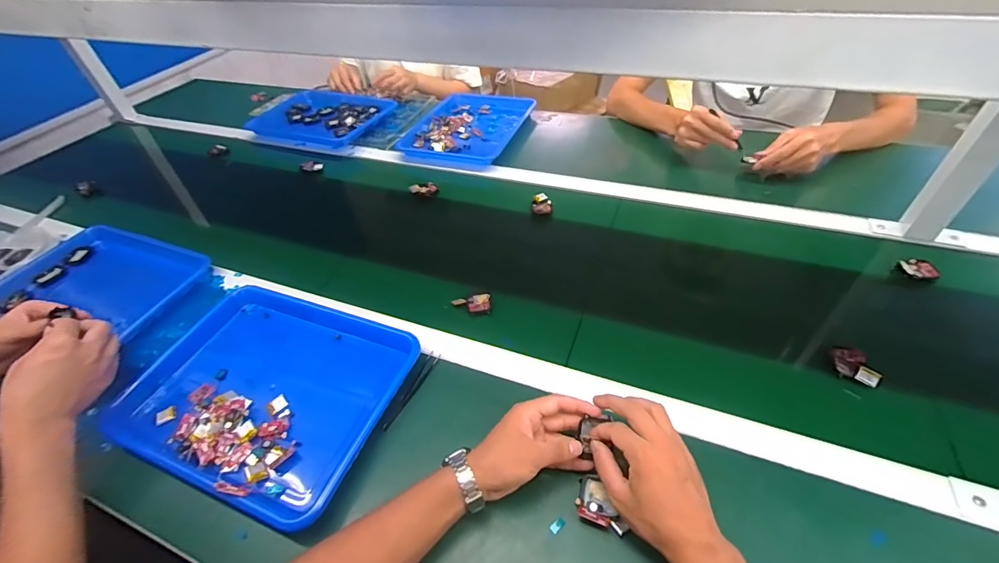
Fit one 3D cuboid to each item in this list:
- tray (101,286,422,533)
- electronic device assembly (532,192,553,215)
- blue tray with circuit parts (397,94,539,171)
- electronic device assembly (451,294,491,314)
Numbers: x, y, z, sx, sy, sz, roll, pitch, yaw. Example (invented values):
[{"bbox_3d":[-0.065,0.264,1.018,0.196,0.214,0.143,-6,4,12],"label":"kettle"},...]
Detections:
[{"bbox_3d":[-0.298,0.134,0.555,0.342,0.038,0.266,13,49,18],"label":"tray"},{"bbox_3d":[0.082,-0.148,0.803,0.036,0.022,0.047,0,46,7],"label":"electronic device assembly"},{"bbox_3d":[-0.070,-0.388,1.059,0.258,0.031,0.357,14,49,19],"label":"blue tray with circuit parts"},{"bbox_3d":[-0.043,0.035,0.647,0.057,0.014,0.031,-3,46,4],"label":"electronic device assembly"}]

